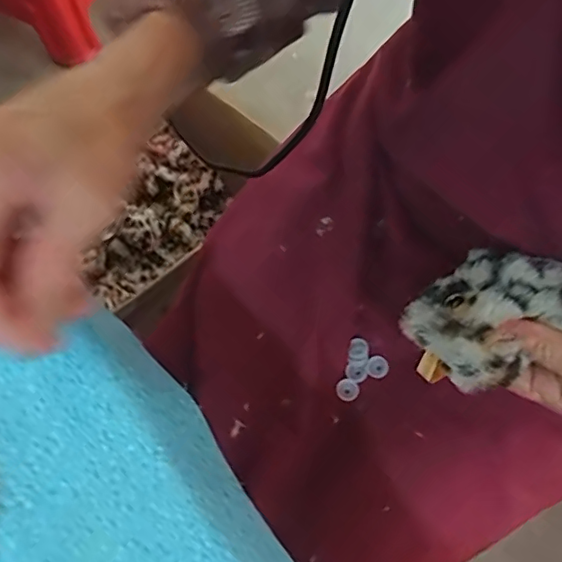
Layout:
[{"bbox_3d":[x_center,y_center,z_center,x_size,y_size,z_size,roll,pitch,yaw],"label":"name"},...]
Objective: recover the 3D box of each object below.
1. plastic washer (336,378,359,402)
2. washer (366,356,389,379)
[{"bbox_3d":[0.052,0.085,0.442,0.017,0.004,0.016,-1,68,3],"label":"plastic washer"},{"bbox_3d":[0.076,0.067,0.442,0.017,0.006,0.017,-1,68,3],"label":"washer"}]

